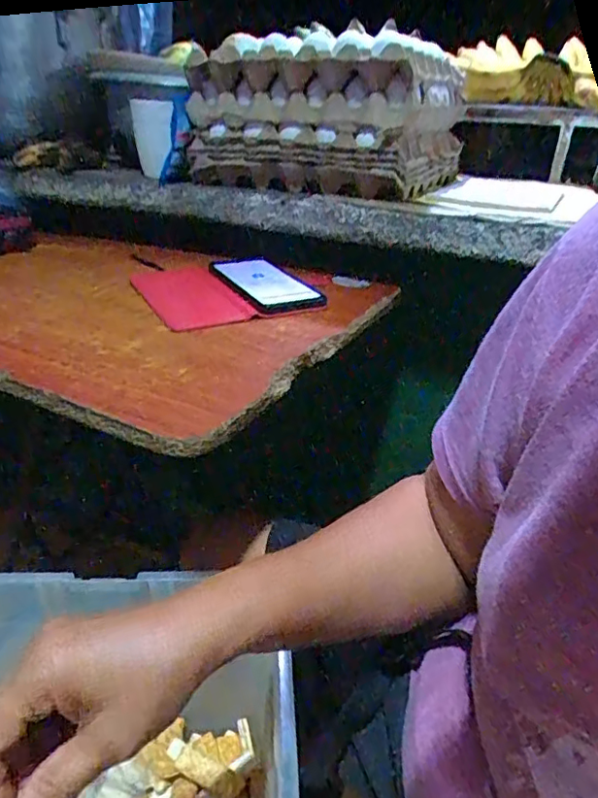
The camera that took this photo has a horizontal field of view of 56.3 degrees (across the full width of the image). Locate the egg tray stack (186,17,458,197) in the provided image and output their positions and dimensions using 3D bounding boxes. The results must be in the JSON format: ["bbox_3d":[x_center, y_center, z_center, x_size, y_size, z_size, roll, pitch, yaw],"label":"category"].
[{"bbox_3d":[0.047,-0.362,0.712,0.268,0.154,0.272,16,32,24],"label":"egg tray stack"}]

